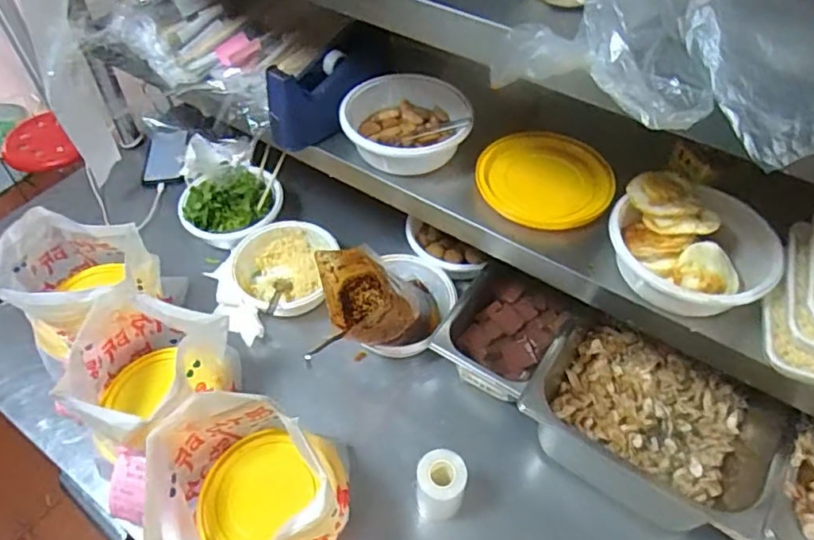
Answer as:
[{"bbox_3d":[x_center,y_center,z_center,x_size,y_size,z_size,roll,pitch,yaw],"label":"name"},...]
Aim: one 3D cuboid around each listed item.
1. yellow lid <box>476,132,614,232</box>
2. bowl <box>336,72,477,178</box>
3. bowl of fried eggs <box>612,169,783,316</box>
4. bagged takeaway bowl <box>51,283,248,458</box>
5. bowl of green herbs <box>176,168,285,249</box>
[{"bbox_3d":[0.173,-0.118,0.736,0.161,0.026,0.151,0,50,1],"label":"yellow lid"},{"bbox_3d":[0.000,-0.195,0.782,0.171,0.055,0.142,-9,51,-6],"label":"bowl"},{"bbox_3d":[0.303,-0.026,0.627,0.165,0.068,0.150,17,53,14],"label":"bowl of fried eggs"},{"bbox_3d":[-0.325,0.147,0.740,0.167,0.173,0.176,0,50,1],"label":"bagged takeaway bowl"},{"bbox_3d":[-0.300,-0.100,1.016,0.166,0.066,0.155,0,50,1],"label":"bowl of green herbs"}]

